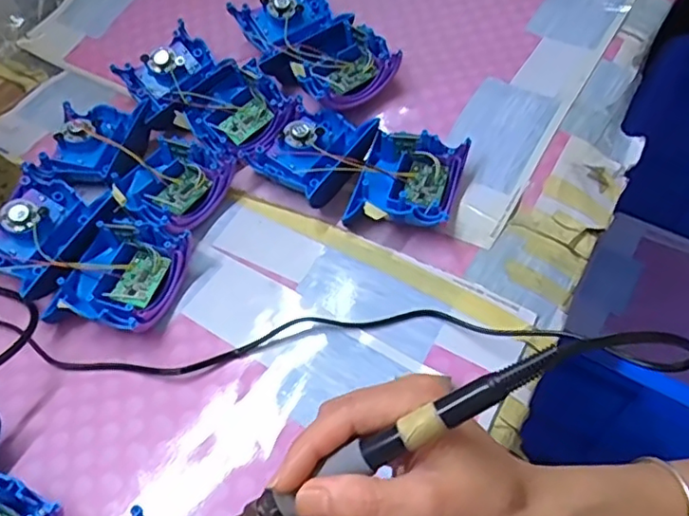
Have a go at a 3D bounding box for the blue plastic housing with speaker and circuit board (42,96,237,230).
[{"bbox_3d":[-0.179,-0.082,0.503,0.181,0.037,0.095,26,62,20],"label":"blue plastic housing with speaker and circuit board"}]

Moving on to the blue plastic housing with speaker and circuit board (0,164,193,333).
[{"bbox_3d":[-0.198,-0.003,0.447,0.170,0.044,0.096,23,61,18],"label":"blue plastic housing with speaker and circuit board"}]

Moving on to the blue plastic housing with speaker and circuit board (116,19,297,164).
[{"bbox_3d":[-0.126,-0.146,0.536,0.100,0.034,0.178,-39,62,-20],"label":"blue plastic housing with speaker and circuit board"}]

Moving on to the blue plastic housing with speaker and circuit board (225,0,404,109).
[{"bbox_3d":[-0.028,-0.187,0.541,0.085,0.055,0.158,-34,58,-18],"label":"blue plastic housing with speaker and circuit board"}]

